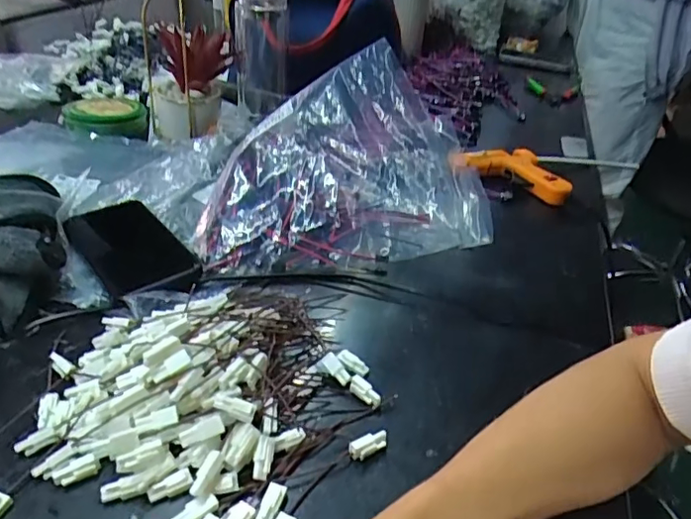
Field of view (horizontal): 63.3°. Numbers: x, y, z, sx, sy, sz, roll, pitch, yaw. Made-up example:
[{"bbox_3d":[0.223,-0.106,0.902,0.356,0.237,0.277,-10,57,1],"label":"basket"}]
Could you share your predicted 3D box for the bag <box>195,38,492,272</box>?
[{"bbox_3d":[0.002,-0.091,0.524,0.281,0.146,0.138,-8,37,-17],"label":"bag"}]

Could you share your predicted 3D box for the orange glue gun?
[{"bbox_3d":[0.206,-0.114,0.682,0.133,0.028,0.085,16,34,16],"label":"orange glue gun"}]

